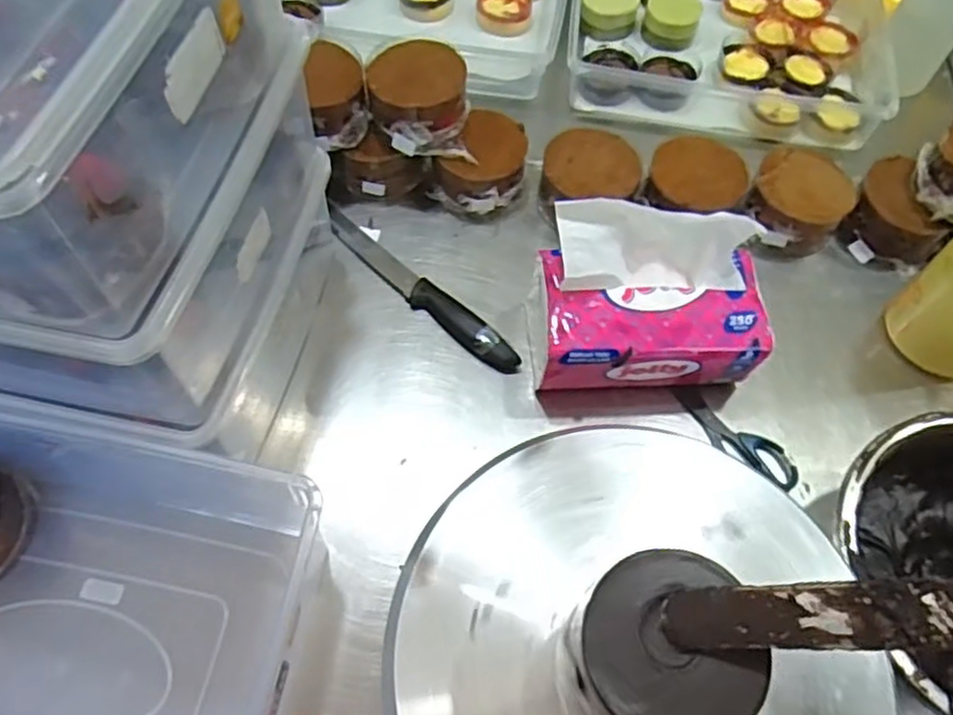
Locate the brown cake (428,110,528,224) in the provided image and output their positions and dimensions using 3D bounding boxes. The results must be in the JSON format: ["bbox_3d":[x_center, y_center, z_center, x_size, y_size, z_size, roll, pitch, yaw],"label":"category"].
[{"bbox_3d":[0.009,-0.196,0.731,0.079,0.065,0.099,36,65,15],"label":"brown cake"}]

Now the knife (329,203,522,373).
[{"bbox_3d":[-0.060,-0.070,0.686,0.255,0.019,0.030,40,67,17],"label":"knife"}]

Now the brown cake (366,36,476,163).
[{"bbox_3d":[-0.055,-0.254,0.688,0.097,0.062,0.103,-5,62,-5],"label":"brown cake"}]

